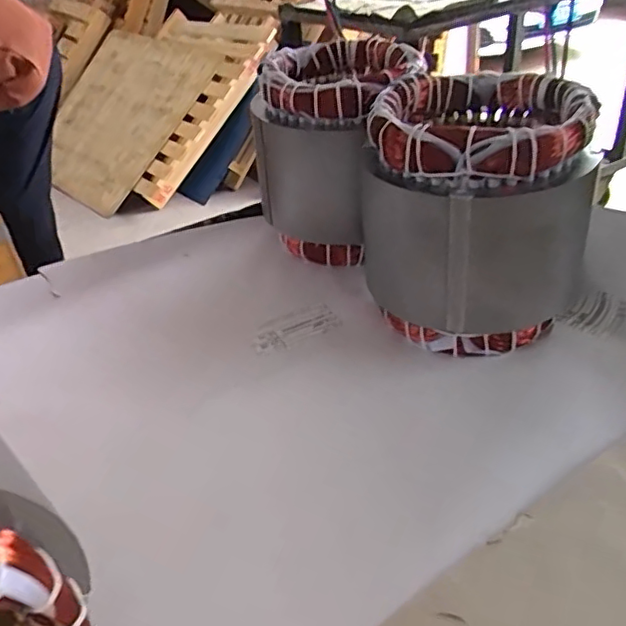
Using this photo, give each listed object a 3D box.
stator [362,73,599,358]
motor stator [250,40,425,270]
[{"bbox_3d":[0.109,-0.066,0.433,0.137,0.164,0.134,-4,34,3],"label":"stator"},{"bbox_3d":[0.031,-0.137,0.552,0.134,0.173,0.139,-4,34,3],"label":"motor stator"}]

